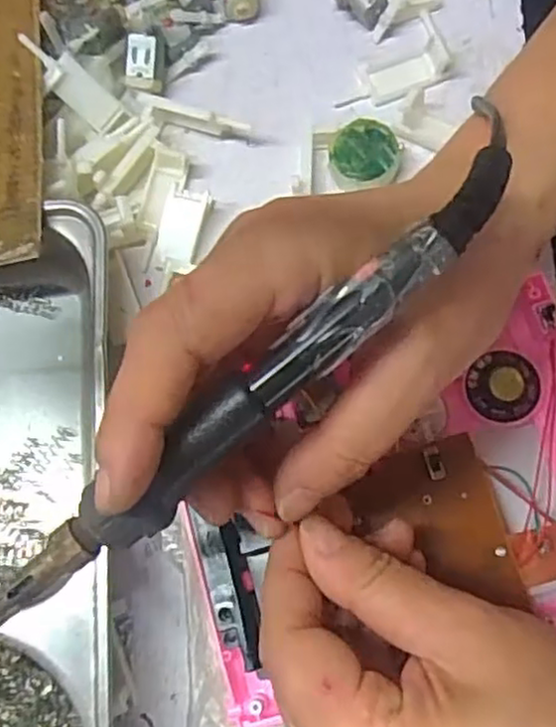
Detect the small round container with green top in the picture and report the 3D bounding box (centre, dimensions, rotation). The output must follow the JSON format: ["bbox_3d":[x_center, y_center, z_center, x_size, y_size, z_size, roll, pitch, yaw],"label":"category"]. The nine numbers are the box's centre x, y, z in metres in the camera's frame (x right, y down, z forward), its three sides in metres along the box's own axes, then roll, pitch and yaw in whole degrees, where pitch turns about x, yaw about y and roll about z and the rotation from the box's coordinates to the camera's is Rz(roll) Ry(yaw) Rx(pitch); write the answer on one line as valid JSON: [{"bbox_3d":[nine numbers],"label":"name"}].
[{"bbox_3d":[0.040,-0.098,0.334,0.031,0.018,0.032,-1,76,3],"label":"small round container with green top"}]

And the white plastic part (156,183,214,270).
[{"bbox_3d":[-0.046,-0.063,0.333,0.020,0.015,0.040,11,77,5],"label":"white plastic part"}]

